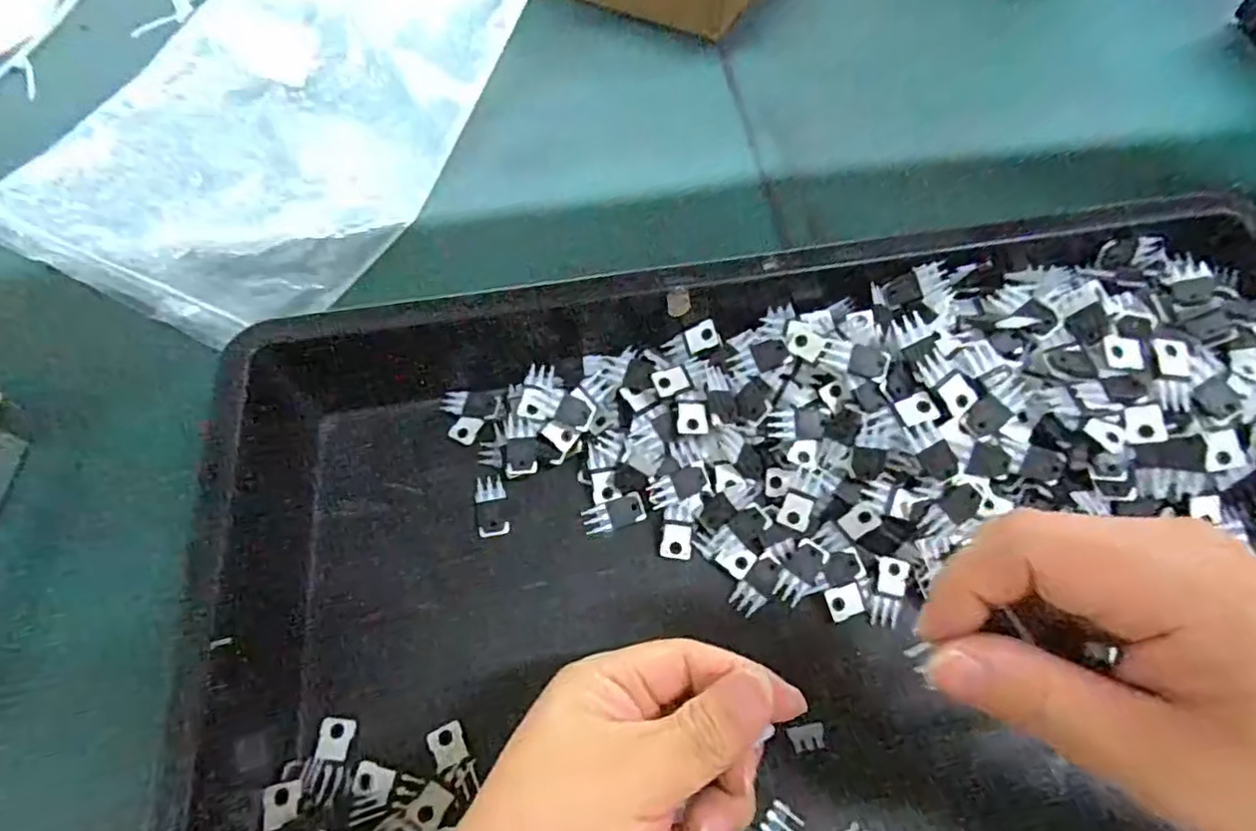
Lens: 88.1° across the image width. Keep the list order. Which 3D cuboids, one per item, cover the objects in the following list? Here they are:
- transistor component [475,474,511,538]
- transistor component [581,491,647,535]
[{"bbox_3d":[-0.075,0.050,0.357,0.018,0.004,0.033,-9,62,-4],"label":"transistor component"},{"bbox_3d":[-0.008,0.053,0.351,0.033,0.004,0.016,-18,63,-9],"label":"transistor component"}]

